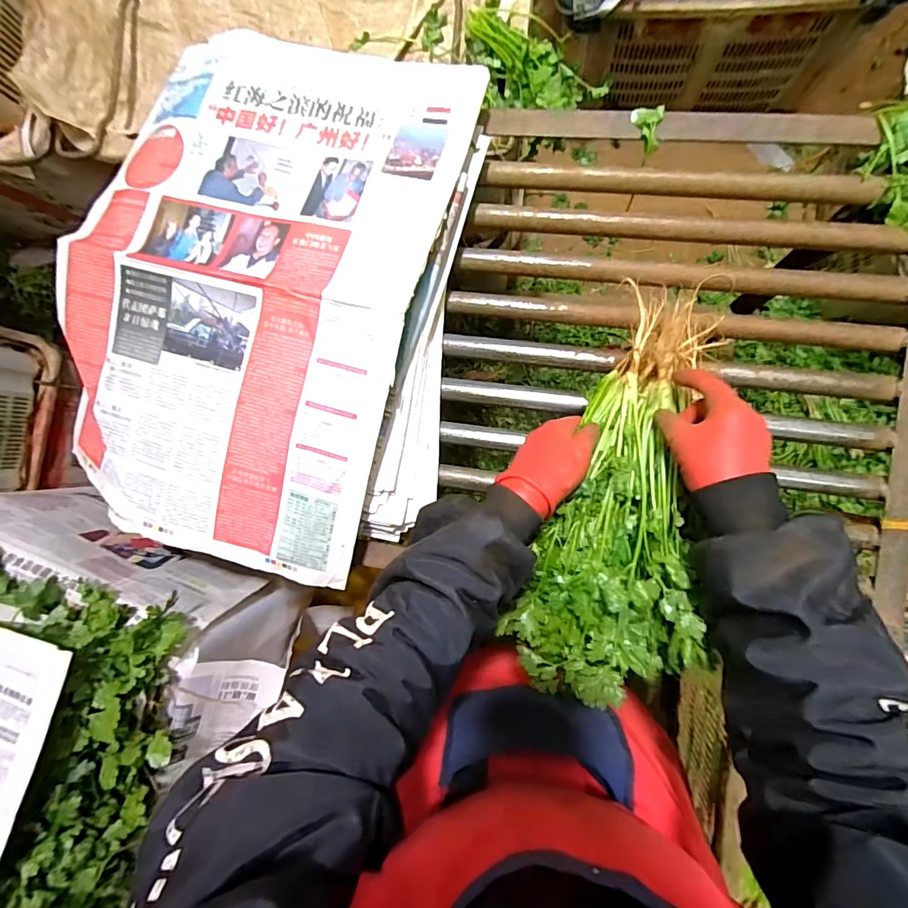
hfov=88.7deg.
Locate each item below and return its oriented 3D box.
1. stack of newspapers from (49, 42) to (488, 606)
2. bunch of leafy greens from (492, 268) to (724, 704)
[{"bbox_3d":[-0.206,-0.160,0.479,0.408,0.080,0.542,9,91,9],"label":"stack of newspapers"},{"bbox_3d":[0.163,0.032,0.431,0.138,0.072,0.375,14,84,9],"label":"bunch of leafy greens"}]

